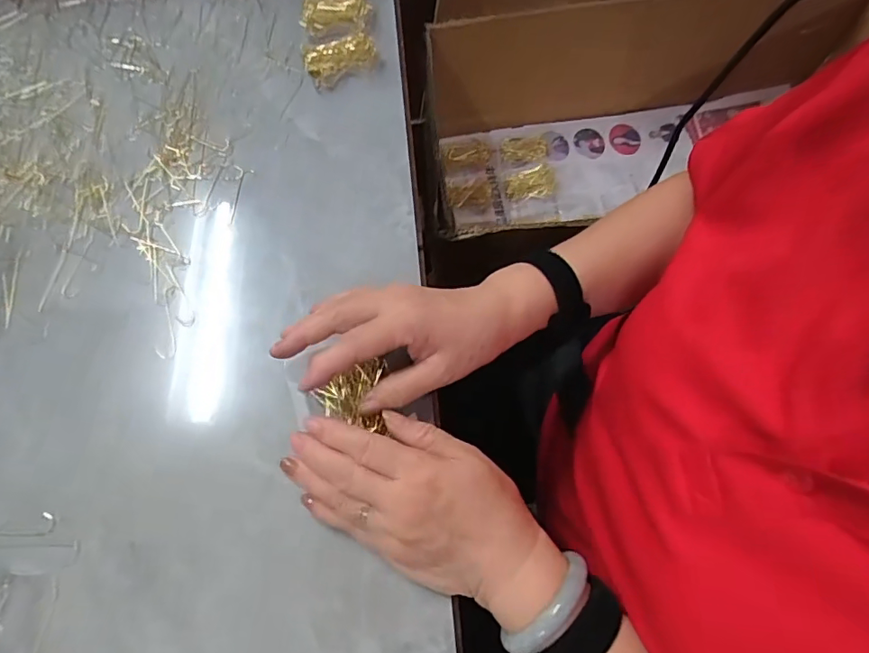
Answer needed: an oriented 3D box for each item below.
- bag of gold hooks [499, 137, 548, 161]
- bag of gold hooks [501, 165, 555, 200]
[{"bbox_3d":[0.138,-0.273,0.780,0.074,0.010,0.046,-5,65,-1],"label":"bag of gold hooks"},{"bbox_3d":[0.139,-0.213,0.750,0.072,0.024,0.049,2,65,2],"label":"bag of gold hooks"}]

